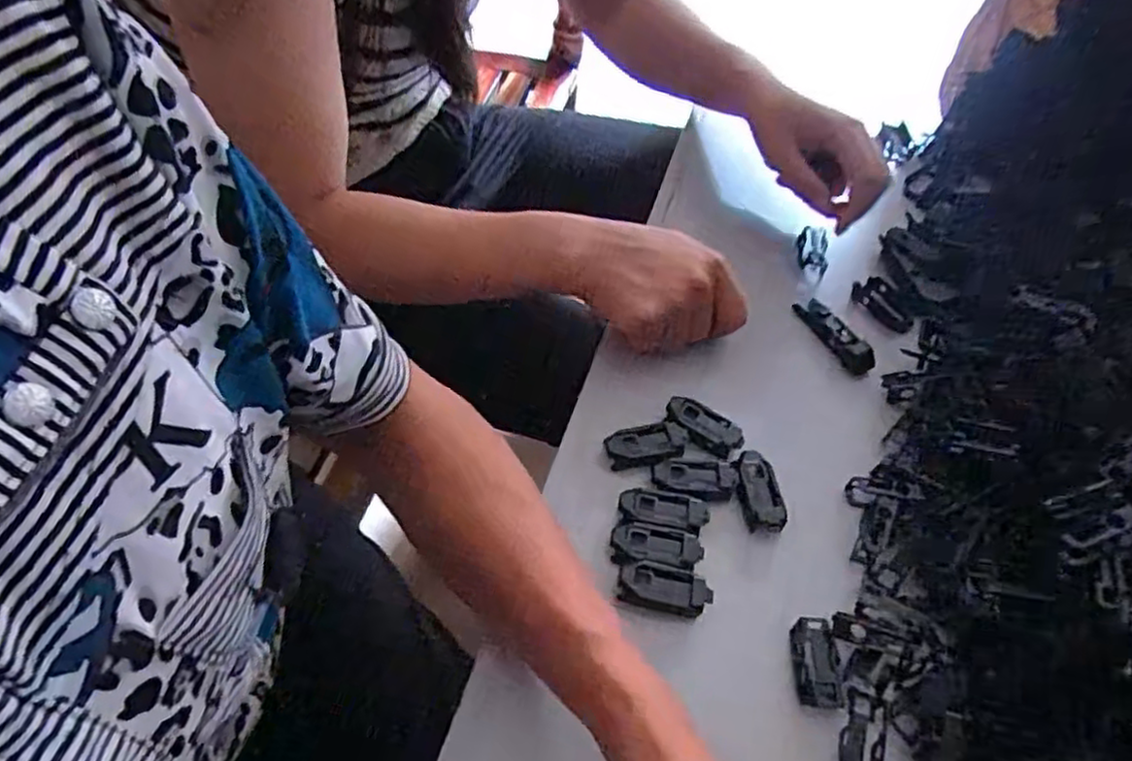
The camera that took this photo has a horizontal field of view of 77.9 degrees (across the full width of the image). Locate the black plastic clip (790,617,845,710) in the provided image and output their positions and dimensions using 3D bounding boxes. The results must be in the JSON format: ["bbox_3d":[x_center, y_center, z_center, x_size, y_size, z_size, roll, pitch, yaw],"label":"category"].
[{"bbox_3d":[0.129,0.145,0.360,0.021,0.008,0.043,0,59,-1],"label":"black plastic clip"}]

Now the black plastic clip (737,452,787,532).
[{"bbox_3d":[0.114,0.067,0.414,0.025,0.011,0.048,-8,59,-6],"label":"black plastic clip"}]

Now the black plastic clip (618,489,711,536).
[{"bbox_3d":[0.056,0.074,0.400,0.051,0.005,0.023,11,59,5],"label":"black plastic clip"}]

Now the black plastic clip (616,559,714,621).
[{"bbox_3d":[0.053,0.112,0.375,0.049,0.007,0.024,12,59,5],"label":"black plastic clip"}]

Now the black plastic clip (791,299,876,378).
[{"bbox_3d":[0.188,-0.034,0.487,0.017,0.013,0.069,-23,62,-15],"label":"black plastic clip"}]

